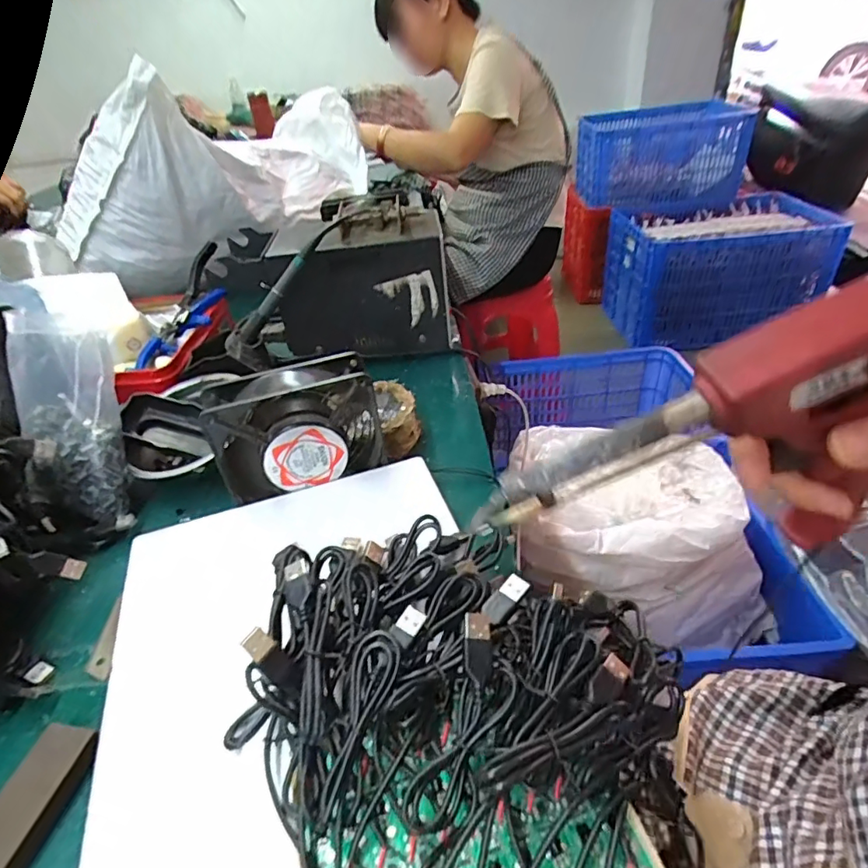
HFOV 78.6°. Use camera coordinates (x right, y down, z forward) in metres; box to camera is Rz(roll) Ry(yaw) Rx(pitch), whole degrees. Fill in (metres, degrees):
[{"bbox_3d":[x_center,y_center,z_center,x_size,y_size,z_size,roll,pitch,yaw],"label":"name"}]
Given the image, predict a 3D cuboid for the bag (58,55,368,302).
[{"bbox_3d":[-0.337,-0.431,0.871,0.321,0.236,0.542,3,38,12],"label":"bag"}]

